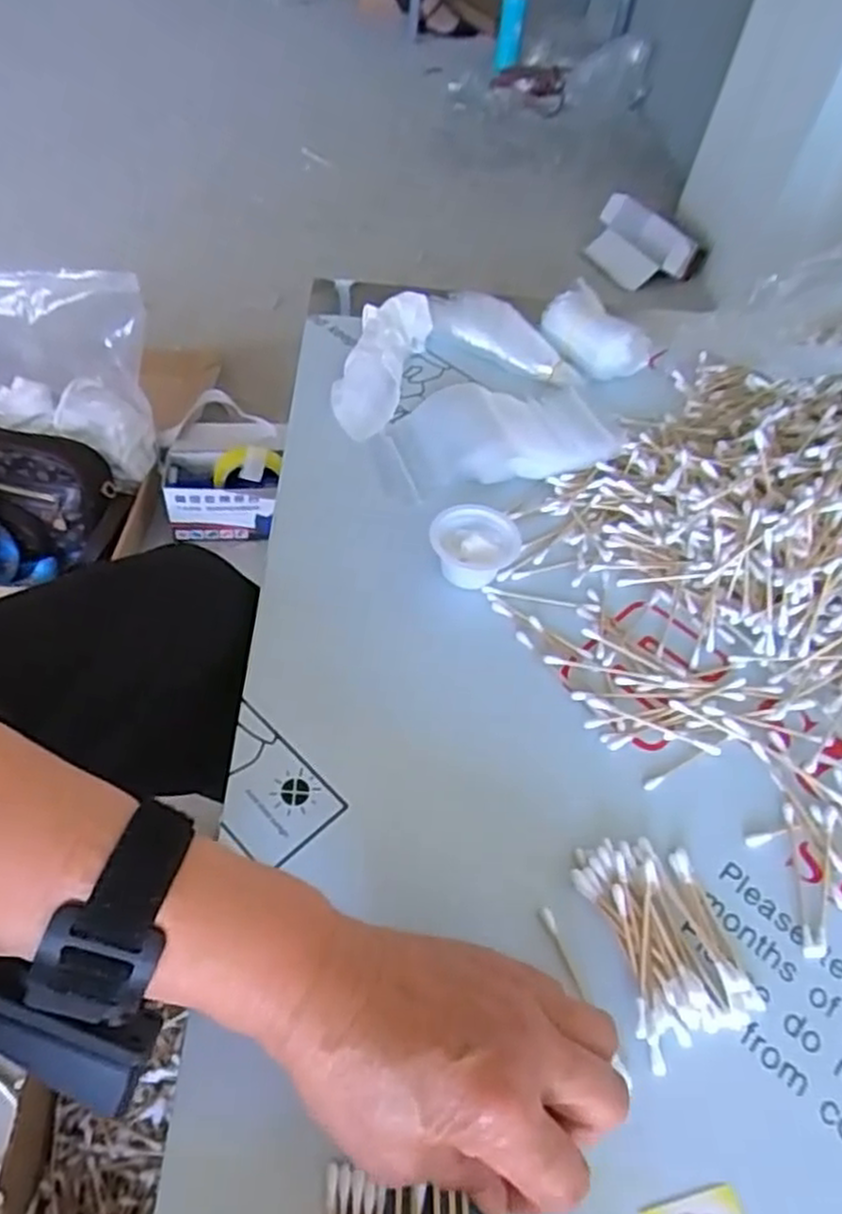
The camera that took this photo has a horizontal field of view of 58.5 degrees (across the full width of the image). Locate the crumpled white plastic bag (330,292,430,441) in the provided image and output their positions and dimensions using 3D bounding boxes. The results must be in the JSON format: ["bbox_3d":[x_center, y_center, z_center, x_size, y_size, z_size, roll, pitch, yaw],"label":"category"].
[{"bbox_3d":[-0.032,-0.183,0.574,0.050,0.034,0.136,17,67,9],"label":"crumpled white plastic bag"}]

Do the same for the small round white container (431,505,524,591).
[{"bbox_3d":[0.032,-0.038,0.464,0.046,0.028,0.051,38,56,22],"label":"small round white container"}]

